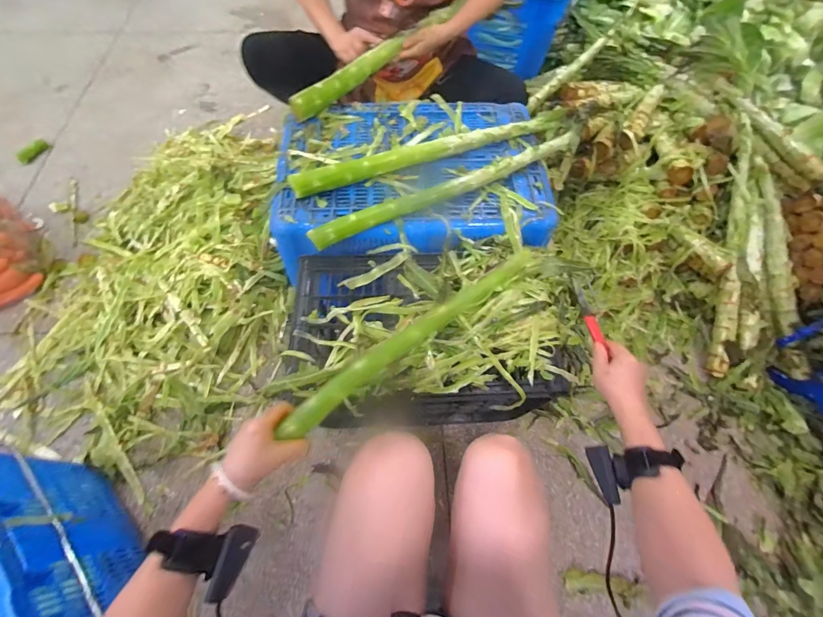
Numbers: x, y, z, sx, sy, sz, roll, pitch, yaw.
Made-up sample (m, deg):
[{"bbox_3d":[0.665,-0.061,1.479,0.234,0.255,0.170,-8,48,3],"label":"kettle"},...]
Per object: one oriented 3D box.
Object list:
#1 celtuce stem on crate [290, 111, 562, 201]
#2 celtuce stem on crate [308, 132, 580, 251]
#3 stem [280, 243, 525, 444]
[{"bbox_3d":[0.045,-0.336,0.747,0.604,0.042,0.041,-18,66,-10],"label":"celtuce stem on crate"},{"bbox_3d":[0.092,-0.251,0.710,0.620,0.034,0.042,-24,67,-13],"label":"celtuce stem on crate"},{"bbox_3d":[-0.002,0.041,0.494,0.411,0.032,0.039,-35,73,-12],"label":"stem"}]

